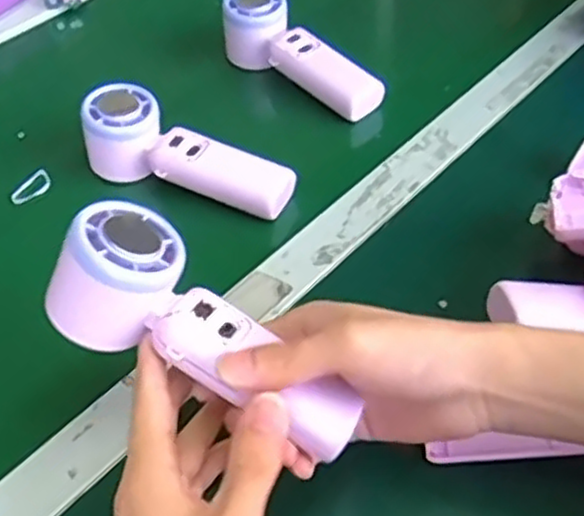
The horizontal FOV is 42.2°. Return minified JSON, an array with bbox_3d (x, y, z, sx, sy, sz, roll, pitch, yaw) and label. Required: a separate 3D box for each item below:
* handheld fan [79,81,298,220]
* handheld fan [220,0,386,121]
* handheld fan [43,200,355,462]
[{"bbox_3d":[-0.079,-0.075,0.560,0.158,0.056,0.055,22,51,22],"label":"handheld fan"},{"bbox_3d":[0.004,-0.176,0.645,0.056,0.051,0.165,-32,53,-25],"label":"handheld fan"},{"bbox_3d":[-0.041,0.039,0.372,0.161,0.047,0.061,36,54,2],"label":"handheld fan"}]

